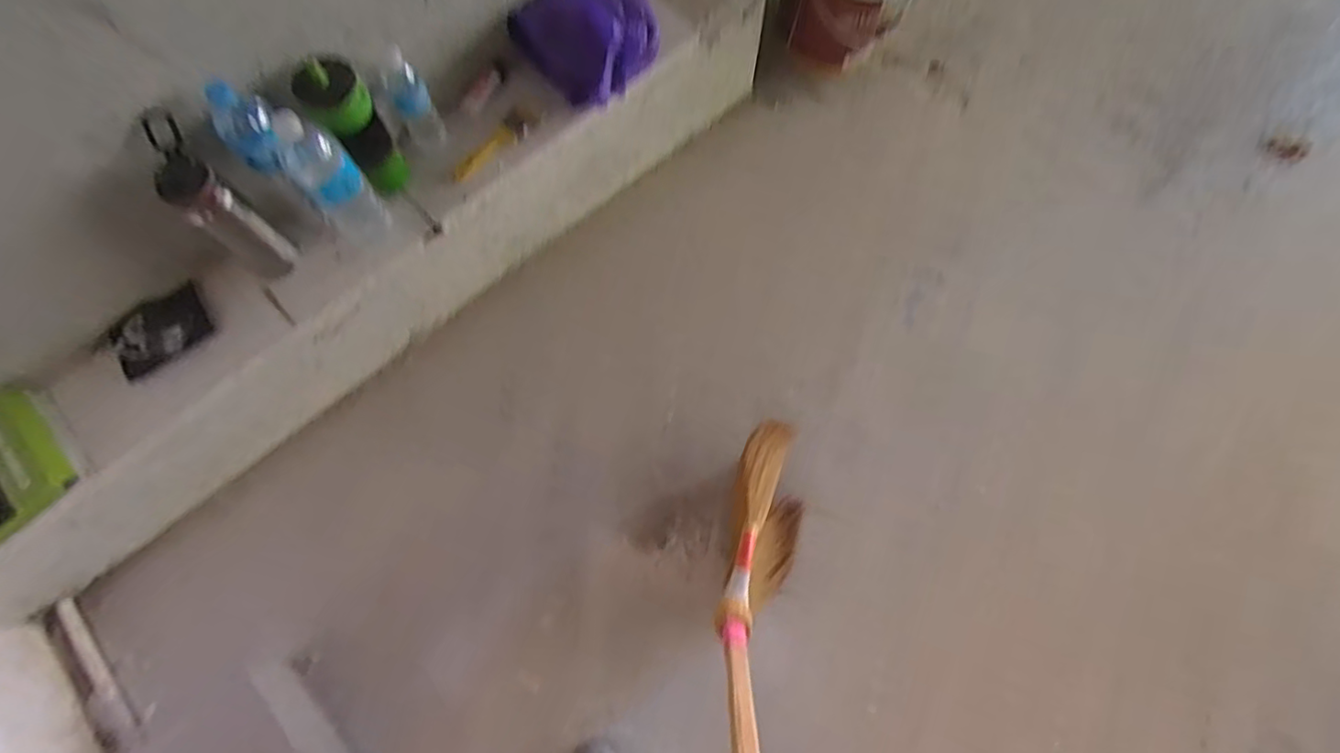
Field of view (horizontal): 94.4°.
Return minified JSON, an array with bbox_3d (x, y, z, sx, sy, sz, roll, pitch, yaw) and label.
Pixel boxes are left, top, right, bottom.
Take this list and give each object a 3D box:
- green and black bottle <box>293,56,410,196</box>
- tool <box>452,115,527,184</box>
[{"bbox_3d":[-0.445,-0.353,0.899,0.084,0.215,0.092,-37,76,-10],"label":"green and black bottle"},{"bbox_3d":[-0.297,-0.375,1.024,0.041,0.022,0.154,35,77,10],"label":"tool"}]

